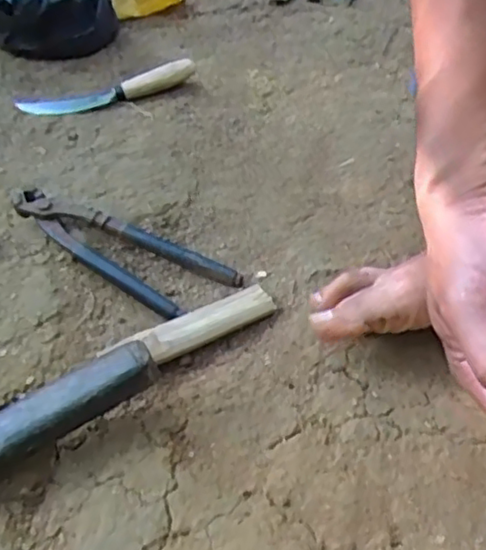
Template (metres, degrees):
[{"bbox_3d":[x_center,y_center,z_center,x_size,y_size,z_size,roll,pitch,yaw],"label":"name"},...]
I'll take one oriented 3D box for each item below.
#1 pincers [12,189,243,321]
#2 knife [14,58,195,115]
[{"bbox_3d":[-0.111,-0.026,0.590,0.214,0.026,0.061,24,48,23],"label":"pincers"},{"bbox_3d":[-0.152,-0.212,0.772,0.202,0.022,0.053,-13,45,-14],"label":"knife"}]

